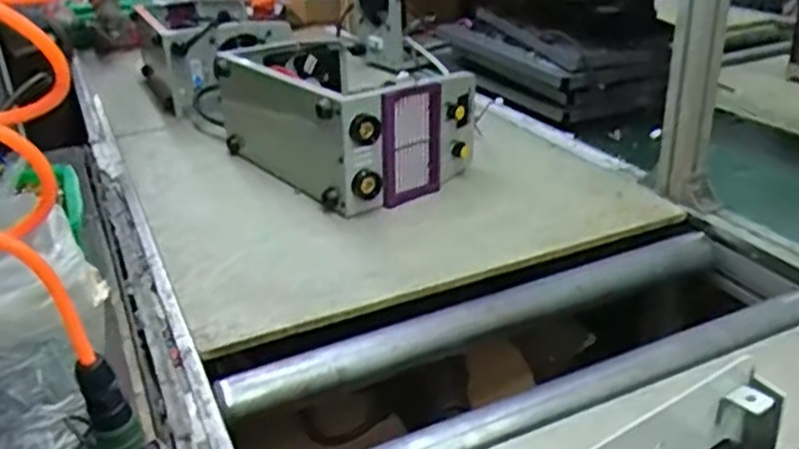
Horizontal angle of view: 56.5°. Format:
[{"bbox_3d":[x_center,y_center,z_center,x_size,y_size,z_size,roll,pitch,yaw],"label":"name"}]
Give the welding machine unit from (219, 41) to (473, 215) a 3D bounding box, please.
[{"bbox_3d":[-0.079,-0.157,1.068,0.252,0.161,0.361,-20,30,-30],"label":"welding machine unit"}]

